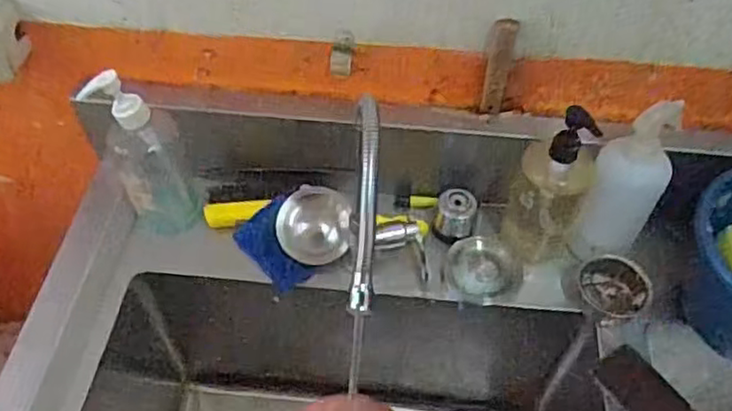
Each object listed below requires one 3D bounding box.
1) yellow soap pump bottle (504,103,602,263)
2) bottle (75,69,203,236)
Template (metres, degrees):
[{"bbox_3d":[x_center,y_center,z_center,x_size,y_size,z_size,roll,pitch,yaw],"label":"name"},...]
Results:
[{"bbox_3d":[0.188,-0.022,0.682,0.076,0.185,0.079,19,55,13],"label":"yellow soap pump bottle"},{"bbox_3d":[-0.232,-0.064,0.696,0.077,0.174,0.082,-17,55,-13],"label":"bottle"}]

